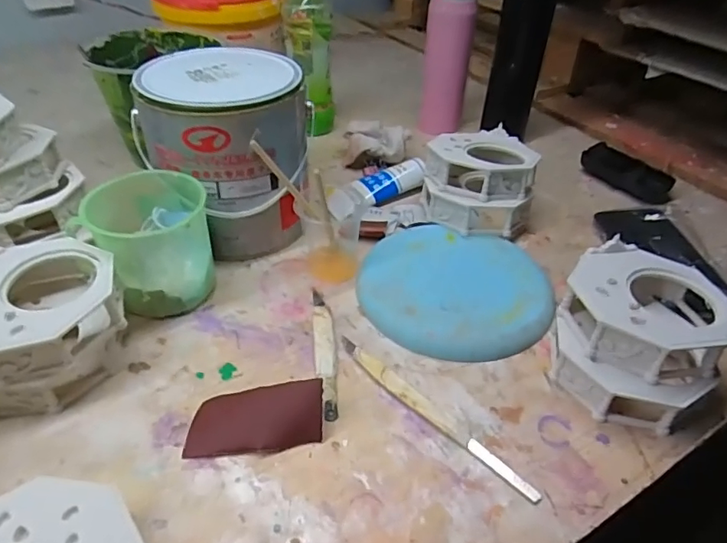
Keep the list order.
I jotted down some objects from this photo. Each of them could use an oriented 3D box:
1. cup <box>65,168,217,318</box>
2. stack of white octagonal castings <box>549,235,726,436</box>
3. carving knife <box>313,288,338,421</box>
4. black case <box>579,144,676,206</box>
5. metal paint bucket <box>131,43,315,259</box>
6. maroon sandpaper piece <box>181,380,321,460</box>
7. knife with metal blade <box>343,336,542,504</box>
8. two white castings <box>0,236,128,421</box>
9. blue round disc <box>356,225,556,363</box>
[{"bbox_3d":[-0.188,-0.025,0.466,0.104,0.096,0.103,-8,41,-12],"label":"cup"},{"bbox_3d":[0.218,0.048,0.416,0.124,0.072,0.140,25,45,25],"label":"stack of white octagonal castings"},{"bbox_3d":[-0.032,0.063,0.438,0.018,0.008,0.136,-3,40,-6],"label":"carving knife"},{"bbox_3d":[0.330,-0.127,0.664,0.038,0.028,0.110,-28,49,-32],"label":"black case"},{"bbox_3d":[-0.136,-0.119,0.537,0.165,0.165,0.154,-4,40,-8],"label":"metal paint bucket"},{"bbox_3d":[-0.077,0.107,0.378,0.096,0.010,0.045,-8,63,2],"label":"maroon sandpaper piece"},{"bbox_3d":[0.048,0.104,0.393,0.015,0.005,0.184,-31,50,-34],"label":"knife with metal blade"},{"bbox_3d":[-0.245,0.039,0.402,0.116,0.076,0.114,-13,42,-17],"label":"two white castings"},{"bbox_3d":[0.086,0.010,0.498,0.172,0.022,0.169,1,40,-1],"label":"blue round disc"}]

